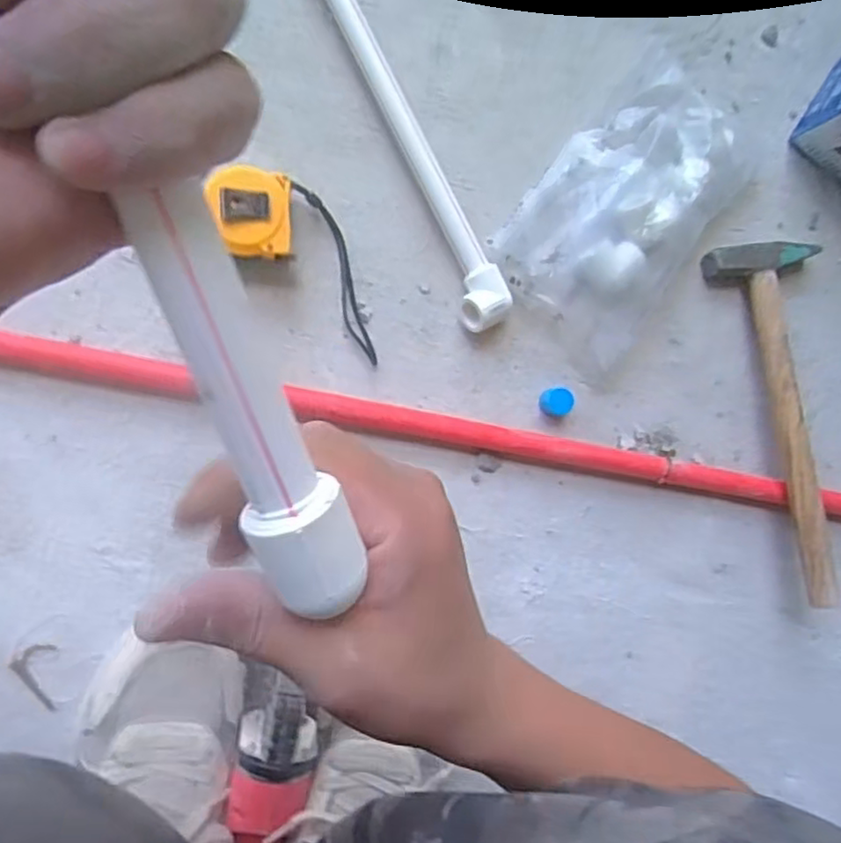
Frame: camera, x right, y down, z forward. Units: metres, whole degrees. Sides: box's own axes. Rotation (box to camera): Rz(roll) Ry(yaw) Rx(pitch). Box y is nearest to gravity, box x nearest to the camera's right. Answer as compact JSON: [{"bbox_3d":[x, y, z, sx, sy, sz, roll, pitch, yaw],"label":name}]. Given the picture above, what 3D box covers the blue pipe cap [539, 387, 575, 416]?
[{"bbox_3d":[0.112,-0.016,0.544,0.022,0.023,0.022,0,90,-10],"label":"blue pipe cap"}]

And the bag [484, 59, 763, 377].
[{"bbox_3d":[0.172,-0.177,0.542,0.143,0.048,0.245,37,84,-8],"label":"bag"}]

